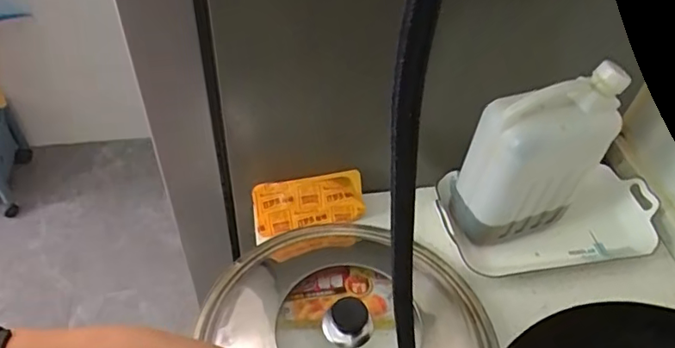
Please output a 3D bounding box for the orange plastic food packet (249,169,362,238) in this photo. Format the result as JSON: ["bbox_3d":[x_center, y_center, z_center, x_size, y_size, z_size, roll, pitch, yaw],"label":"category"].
[{"bbox_3d":[-0.039,0.040,0.737,0.148,0.078,0.013,-11,24,-5],"label":"orange plastic food packet"}]

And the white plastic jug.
[{"bbox_3d":[0.241,-0.013,0.665,0.148,0.245,0.080,-11,51,-14],"label":"white plastic jug"}]

